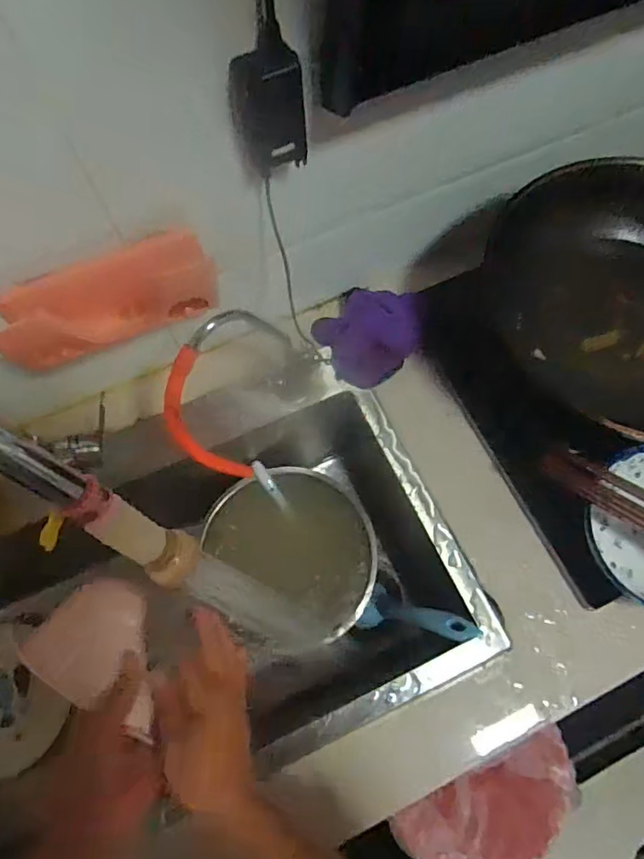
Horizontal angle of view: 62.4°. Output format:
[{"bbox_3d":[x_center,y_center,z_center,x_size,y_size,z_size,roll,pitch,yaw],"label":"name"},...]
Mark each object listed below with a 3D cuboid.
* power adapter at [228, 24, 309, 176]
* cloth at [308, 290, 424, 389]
[{"bbox_3d":[-0.042,-0.252,0.413,0.054,0.096,0.030,-13,69,-2],"label":"power adapter"},{"bbox_3d":[0.064,-0.120,0.664,0.100,0.054,0.122,42,76,16],"label":"cloth"}]

